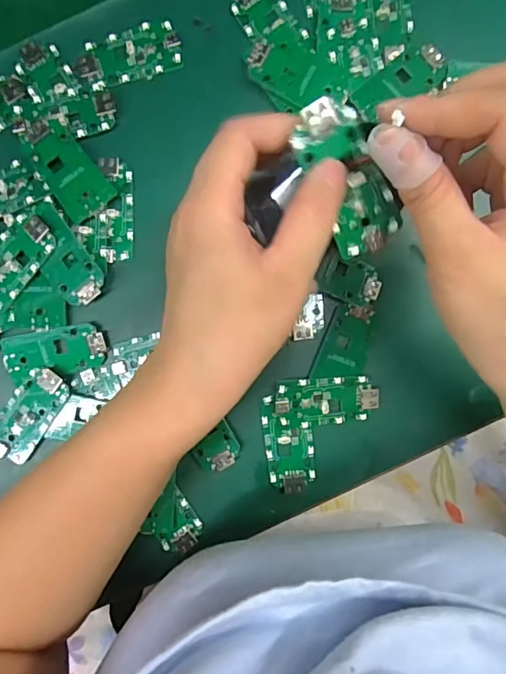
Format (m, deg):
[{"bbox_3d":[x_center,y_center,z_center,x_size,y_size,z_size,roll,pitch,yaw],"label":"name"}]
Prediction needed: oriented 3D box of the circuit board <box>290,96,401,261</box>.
[{"bbox_3d":[0.040,-0.067,0.198,0.031,0.005,0.064,-30,109,0],"label":"circuit board"}]

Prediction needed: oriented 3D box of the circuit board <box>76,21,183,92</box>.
[{"bbox_3d":[-0.078,-0.176,0.292,0.063,0.004,0.031,-19,91,-1],"label":"circuit board"}]

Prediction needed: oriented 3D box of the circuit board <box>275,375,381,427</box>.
[{"bbox_3d":[0.047,0.040,0.294,0.064,0.007,0.030,-3,91,-1],"label":"circuit board"}]

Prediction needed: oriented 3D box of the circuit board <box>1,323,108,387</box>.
[{"bbox_3d":[-0.124,0.010,0.294,0.061,0.007,0.029,-11,91,-1],"label":"circuit board"}]

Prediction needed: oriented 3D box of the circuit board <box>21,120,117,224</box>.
[{"bbox_3d":[-0.112,-0.102,0.287,0.031,0.008,0.058,-35,91,0],"label":"circuit board"}]

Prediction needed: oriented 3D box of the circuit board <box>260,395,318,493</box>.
[{"bbox_3d":[0.023,0.068,0.297,0.030,0.004,0.060,-8,91,-1],"label":"circuit board"}]

